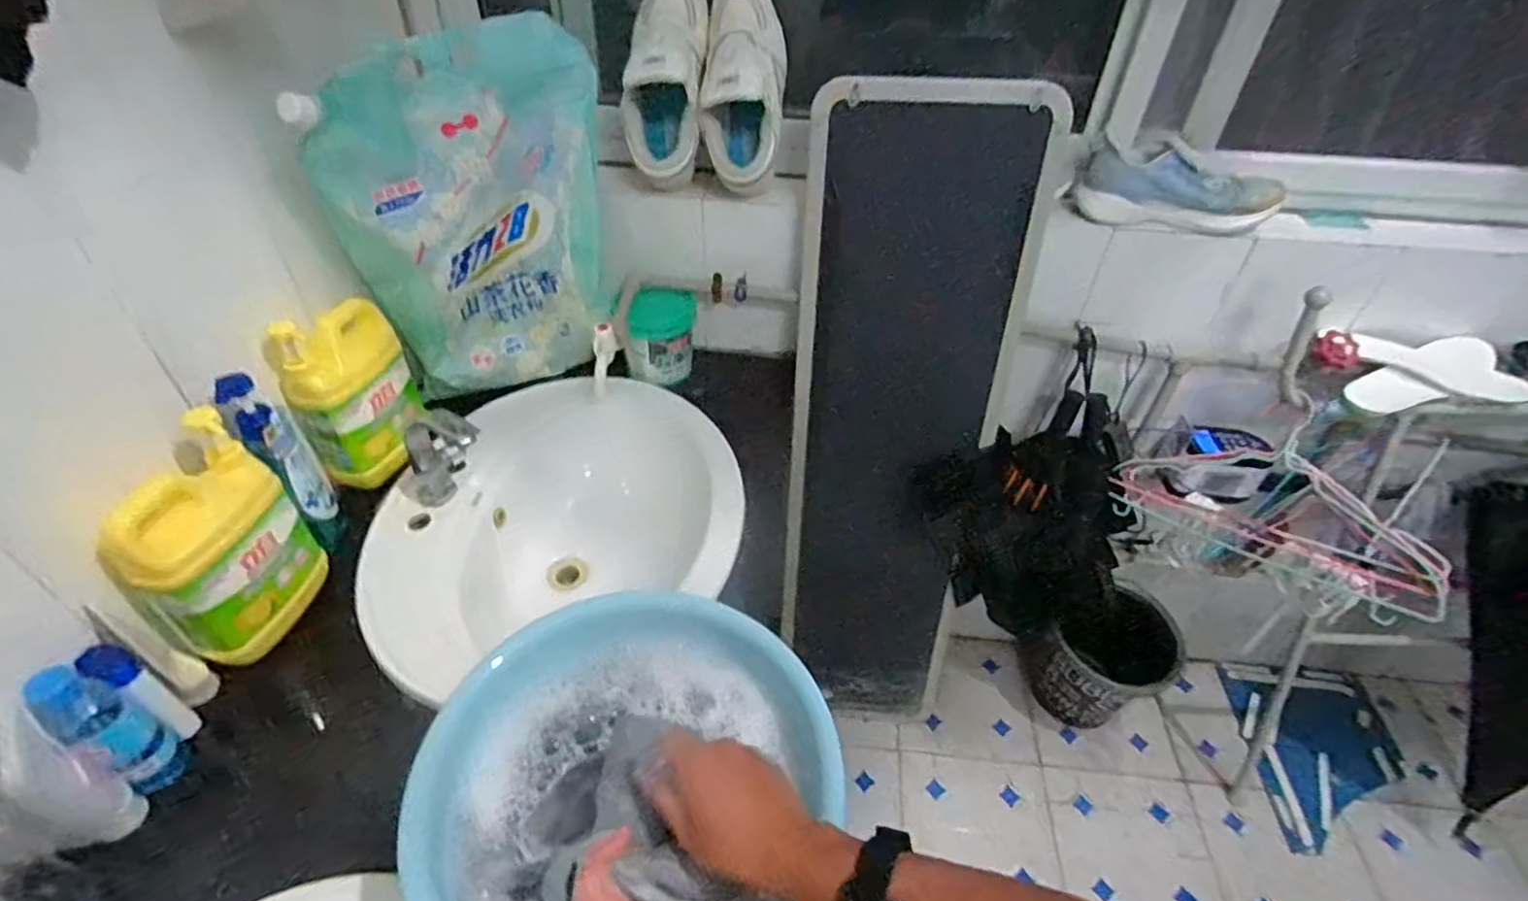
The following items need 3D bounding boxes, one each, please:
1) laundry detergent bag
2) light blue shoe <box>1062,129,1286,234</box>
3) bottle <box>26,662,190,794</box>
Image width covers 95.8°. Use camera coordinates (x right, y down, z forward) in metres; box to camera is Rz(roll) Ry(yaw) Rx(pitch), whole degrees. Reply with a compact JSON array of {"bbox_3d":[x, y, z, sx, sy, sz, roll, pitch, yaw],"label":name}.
[{"bbox_3d":[-0.364,-0.283,0.925,0.349,0.453,0.096,-24,48,-25],"label":"laundry detergent bag"},{"bbox_3d":[0.587,-0.387,0.998,0.280,0.101,0.095,7,43,5],"label":"light blue shoe"},{"bbox_3d":[-0.565,0.245,0.603,0.035,0.161,0.048,21,46,20],"label":"bottle"}]

